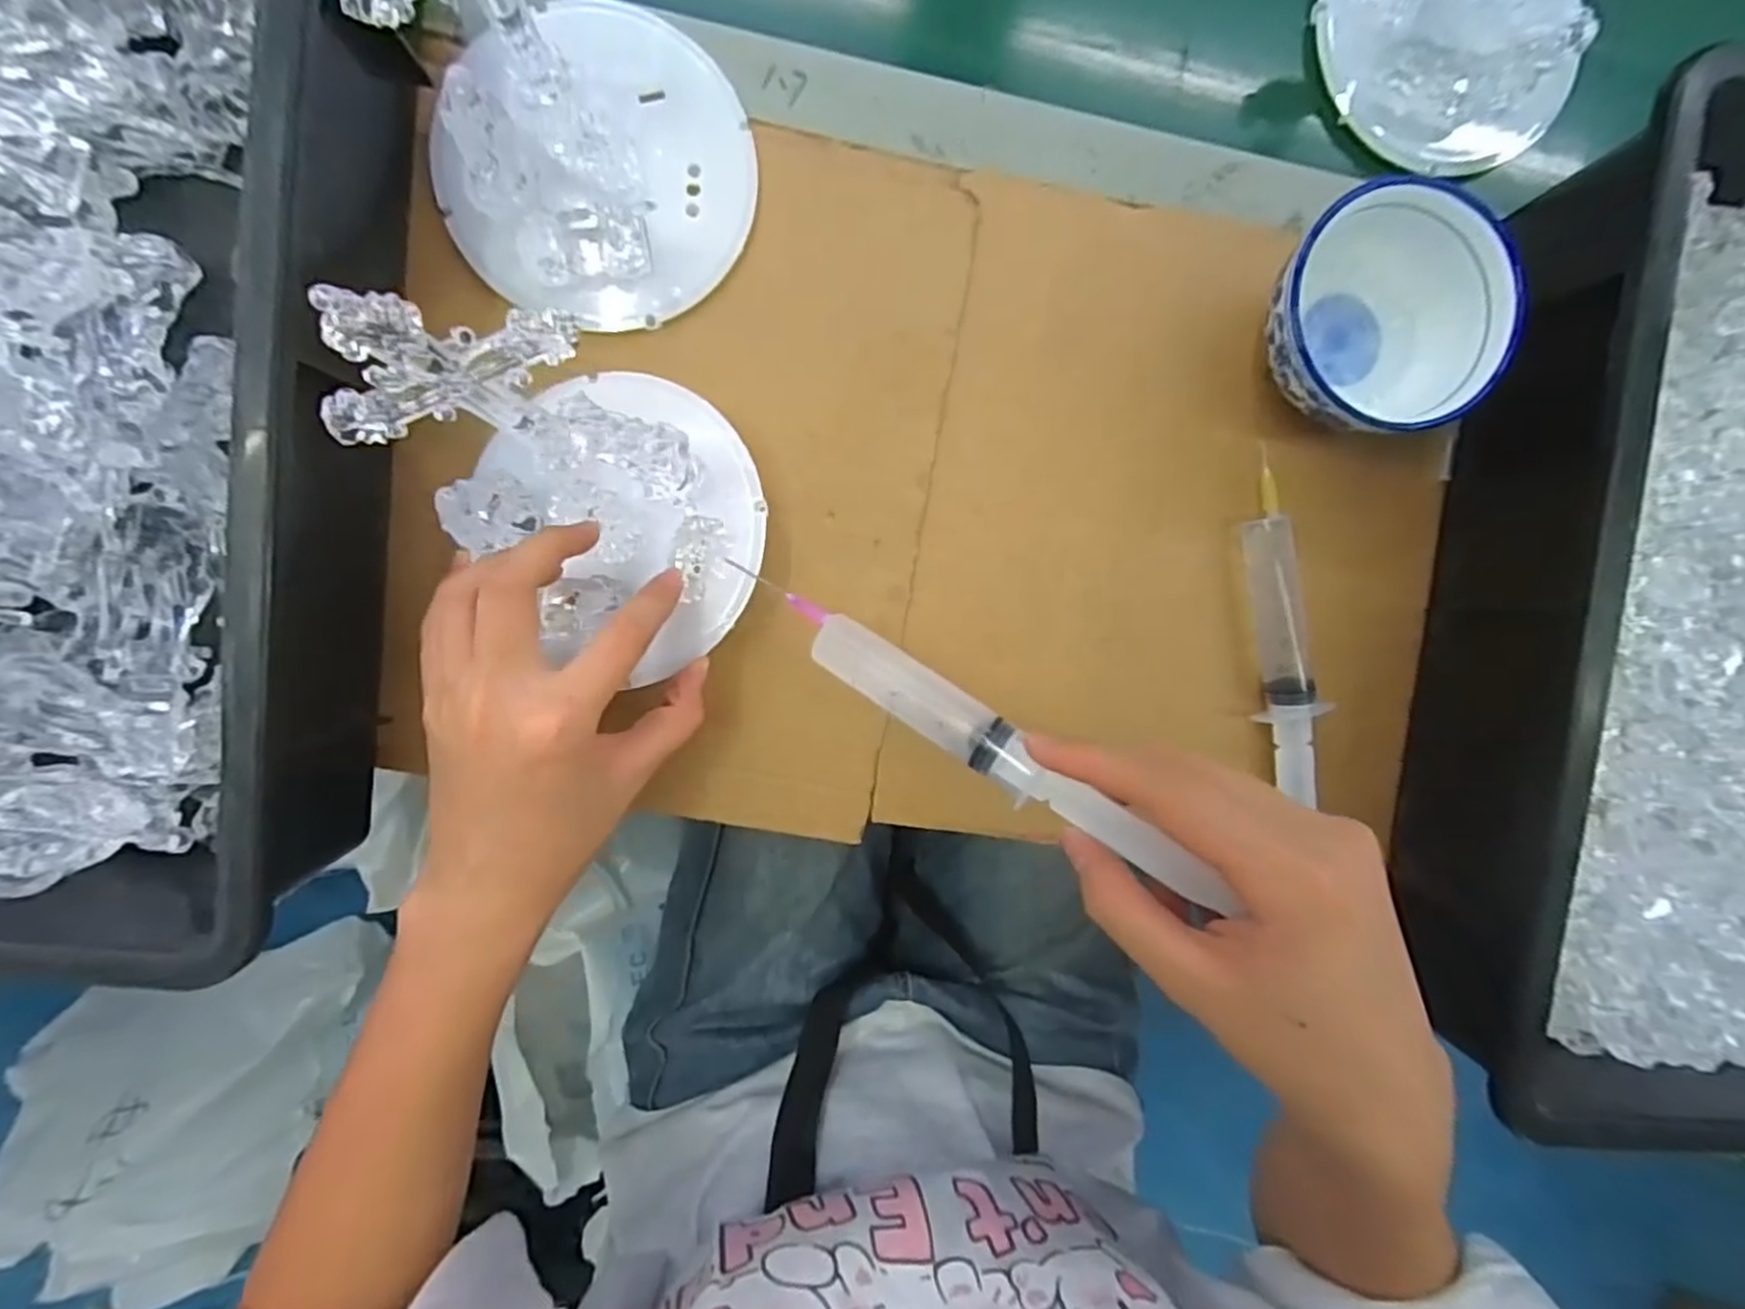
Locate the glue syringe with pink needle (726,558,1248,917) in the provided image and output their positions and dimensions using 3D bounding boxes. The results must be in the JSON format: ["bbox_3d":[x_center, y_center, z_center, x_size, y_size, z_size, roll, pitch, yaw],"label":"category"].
[{"bbox_3d":[0.032,0.025,0.260,0.196,0.019,0.021,34,89,16],"label":"glue syringe with pink needle"}]

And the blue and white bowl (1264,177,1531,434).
[{"bbox_3d":[0.213,-0.143,0.322,0.098,0.053,0.094,0,93,-6],"label":"blue and white bowl"}]

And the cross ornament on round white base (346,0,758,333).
[{"bbox_3d":[-0.106,-0.201,0.260,0.116,0.119,0.125,0,93,-6],"label":"cross ornament on round white base"}]

